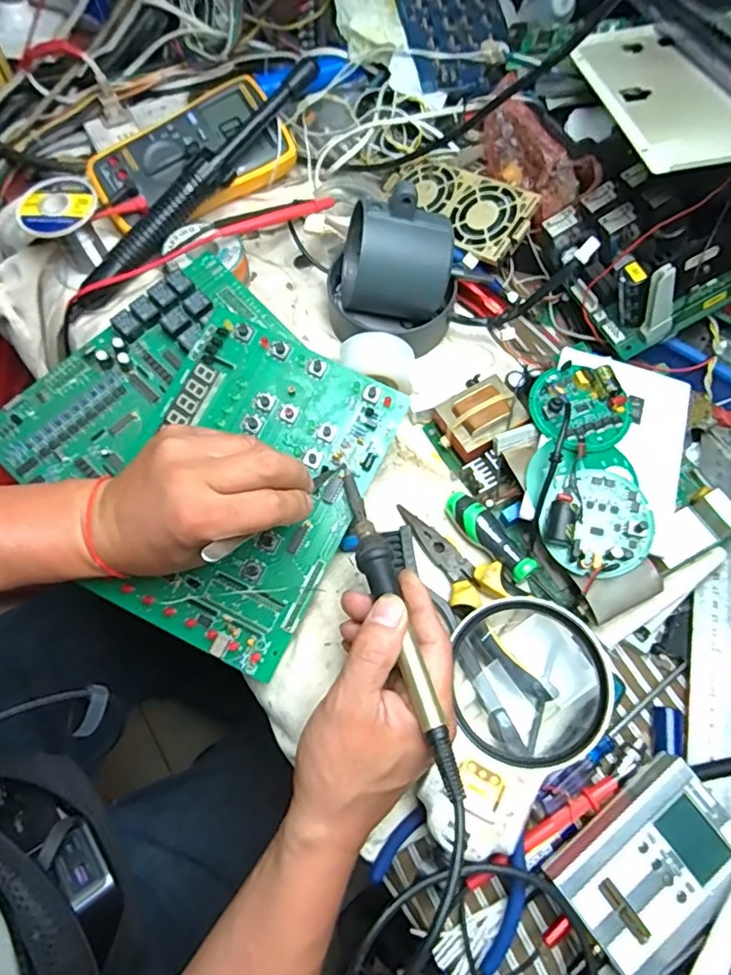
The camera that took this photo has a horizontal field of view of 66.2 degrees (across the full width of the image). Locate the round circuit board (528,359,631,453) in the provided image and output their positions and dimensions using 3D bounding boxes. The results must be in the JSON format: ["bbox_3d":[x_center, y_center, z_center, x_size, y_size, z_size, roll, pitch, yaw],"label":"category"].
[{"bbox_3d":[0.152,-0.058,0.400,0.061,0.023,0.068,-31,71,-14],"label":"round circuit board"}]

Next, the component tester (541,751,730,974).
[{"bbox_3d":[0.163,0.216,0.324,0.102,0.030,0.069,-36,73,-15],"label":"component tester"}]

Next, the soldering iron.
[{"bbox_3d":[0.013,0.068,0.325,0.020,0.026,0.210,-15,53,-8],"label":"soldering iron"}]

